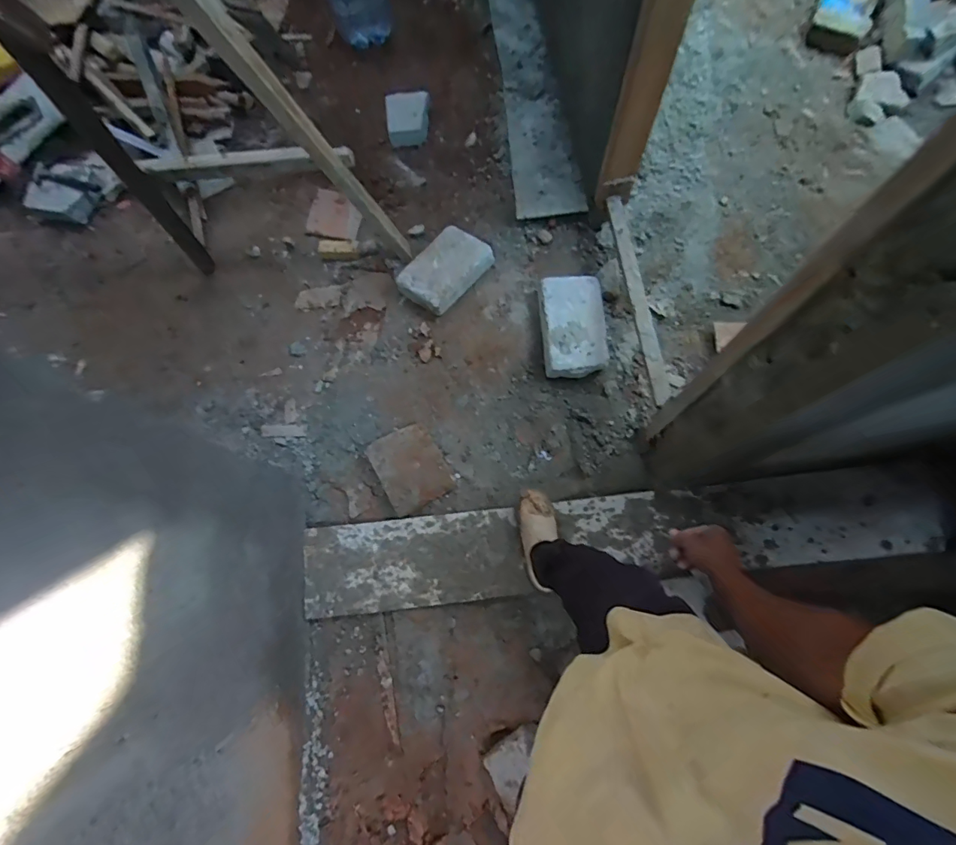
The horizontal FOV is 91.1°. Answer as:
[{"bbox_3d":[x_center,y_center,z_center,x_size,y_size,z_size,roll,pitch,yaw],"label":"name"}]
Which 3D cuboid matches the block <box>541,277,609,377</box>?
[{"bbox_3d":[0.309,-0.310,1.512,0.199,0.112,0.316,-5,74,0],"label":"block"}]

